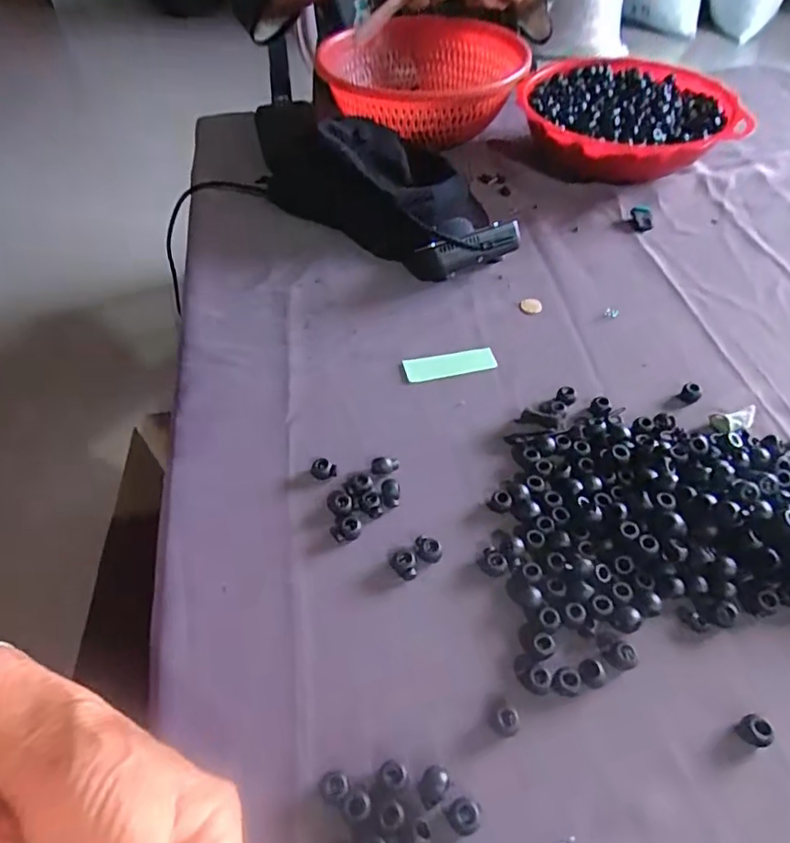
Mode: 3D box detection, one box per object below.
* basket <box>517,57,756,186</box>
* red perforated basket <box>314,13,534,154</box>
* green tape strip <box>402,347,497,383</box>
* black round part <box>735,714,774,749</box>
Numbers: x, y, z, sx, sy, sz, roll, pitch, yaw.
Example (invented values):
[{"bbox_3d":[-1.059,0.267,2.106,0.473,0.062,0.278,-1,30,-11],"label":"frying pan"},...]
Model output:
[{"bbox_3d":[0.269,-0.352,0.676,0.243,0.077,0.222,-11,52,-7],"label":"basket"},{"bbox_3d":[0.037,-0.445,0.733,0.274,0.080,0.243,-2,51,1],"label":"red perforated basket"},{"bbox_3d":[0.048,-0.049,0.486,0.080,0.004,0.024,-11,61,-8],"label":"green tape strip"},{"bbox_3d":[0.193,0.166,0.299,0.013,0.012,0.015,-17,53,-11],"label":"black round part"}]

